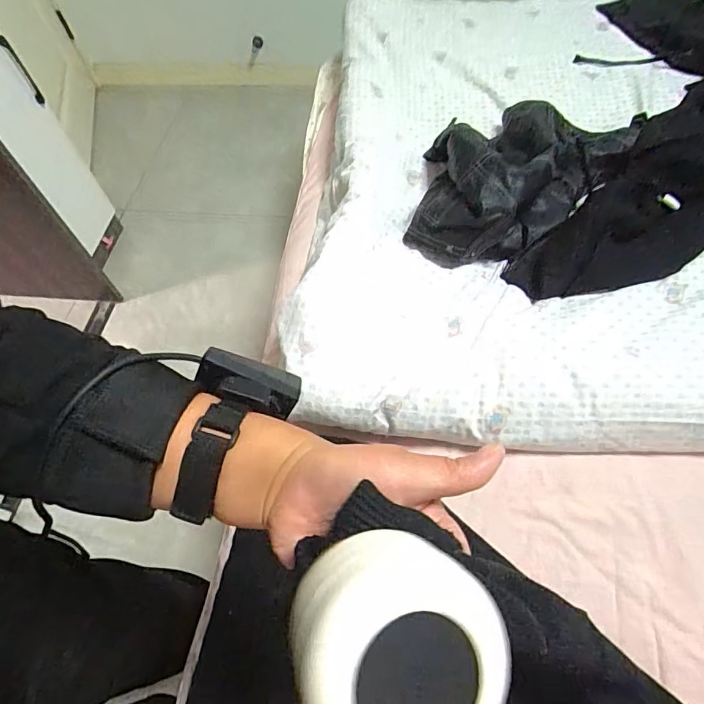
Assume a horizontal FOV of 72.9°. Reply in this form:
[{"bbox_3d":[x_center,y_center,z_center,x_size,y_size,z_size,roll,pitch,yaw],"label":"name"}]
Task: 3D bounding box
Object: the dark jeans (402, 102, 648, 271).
[{"bbox_3d":[0.241,-0.307,0.744,0.235,0.109,0.393,37,68,23],"label":"dark jeans"}]

